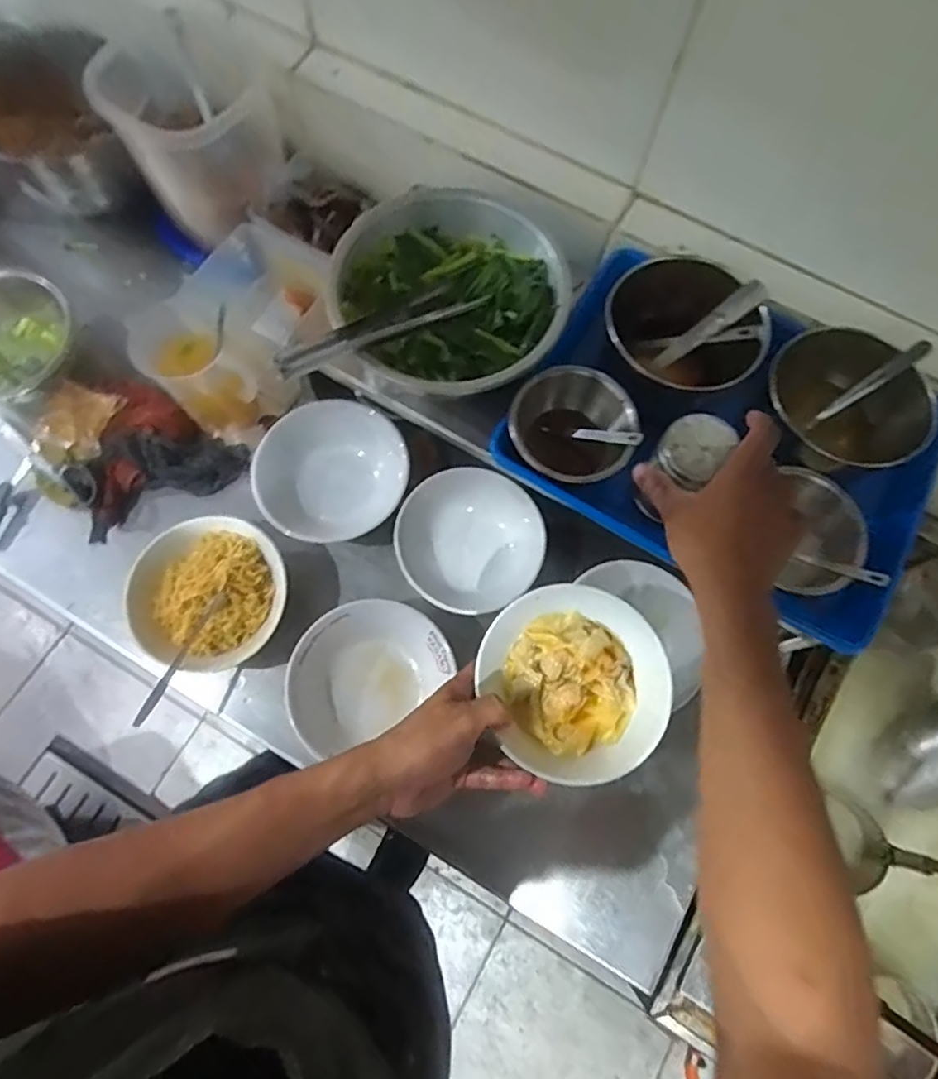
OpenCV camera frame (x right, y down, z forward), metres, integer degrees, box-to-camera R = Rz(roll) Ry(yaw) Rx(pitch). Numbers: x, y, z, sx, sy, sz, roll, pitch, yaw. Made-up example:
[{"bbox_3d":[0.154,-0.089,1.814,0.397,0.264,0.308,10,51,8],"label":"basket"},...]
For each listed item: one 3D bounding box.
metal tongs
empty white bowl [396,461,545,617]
[{"bbox_3d":[-0.079,-0.192,0.552,0.203,0.019,0.038,-30,76,-23],"label":"metal tongs"},{"bbox_3d":[0.003,0.001,0.651,0.147,0.042,0.145,30,75,8],"label":"empty white bowl"}]

